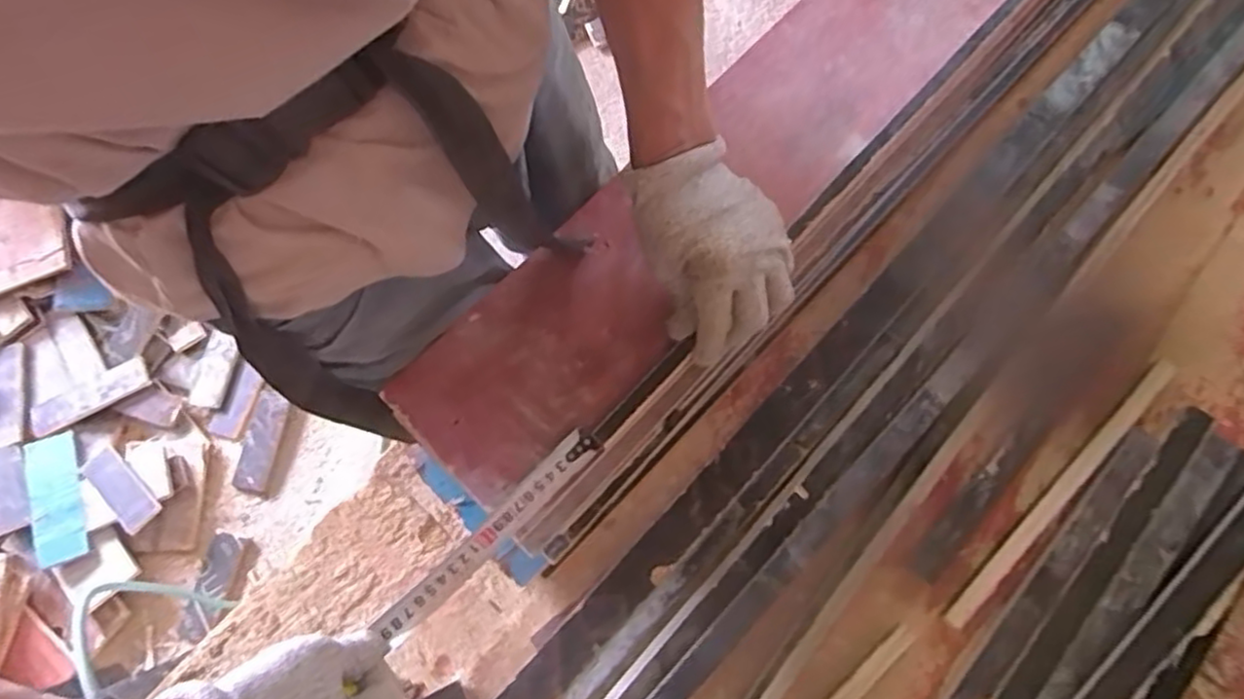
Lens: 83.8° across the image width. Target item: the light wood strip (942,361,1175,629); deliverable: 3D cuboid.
[{"bbox_3d":[0.350,0.114,0.551,0.281,0.019,0.016,-43,74,-11],"label":"light wood strip"}]

